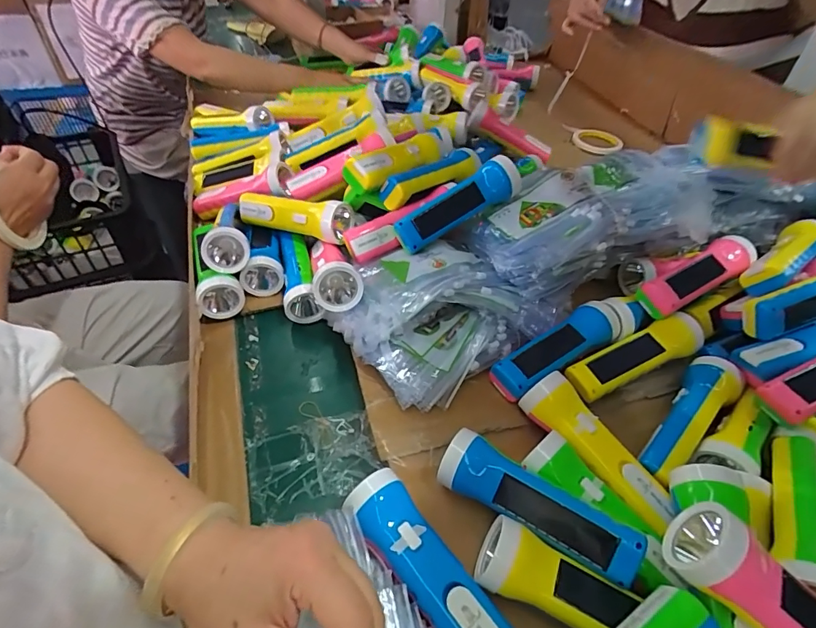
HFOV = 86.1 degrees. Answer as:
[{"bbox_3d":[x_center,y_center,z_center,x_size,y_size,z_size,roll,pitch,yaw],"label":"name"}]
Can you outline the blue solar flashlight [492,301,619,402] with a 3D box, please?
[{"bbox_3d":[0.171,0.037,0.486,0.172,0.042,0.053,-26,53,-25],"label":"blue solar flashlight"}]

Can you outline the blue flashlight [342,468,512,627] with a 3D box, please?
[{"bbox_3d":[0.013,0.202,0.340,0.046,0.038,0.162,-29,55,-27],"label":"blue flashlight"}]

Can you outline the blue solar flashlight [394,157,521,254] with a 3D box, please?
[{"bbox_3d":[0.068,-0.136,0.535,0.177,0.051,0.044,-33,55,-9],"label":"blue solar flashlight"}]

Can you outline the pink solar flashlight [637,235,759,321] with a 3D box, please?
[{"bbox_3d":[0.346,-0.046,0.524,0.166,0.046,0.062,-25,53,-24],"label":"pink solar flashlight"}]

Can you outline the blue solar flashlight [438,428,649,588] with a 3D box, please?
[{"bbox_3d":[0.104,0.155,0.362,0.163,0.044,0.047,26,51,20],"label":"blue solar flashlight"}]

